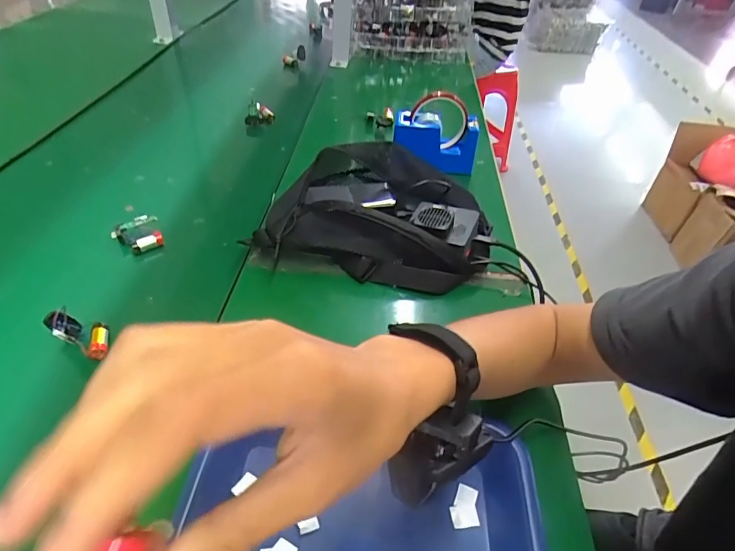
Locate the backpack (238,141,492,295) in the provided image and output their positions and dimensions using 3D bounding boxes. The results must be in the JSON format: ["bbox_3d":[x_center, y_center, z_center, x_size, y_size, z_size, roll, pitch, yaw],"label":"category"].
[{"bbox_3d":[0.020,-0.076,0.551,0.264,0.100,0.191,19,44,13],"label":"backpack"}]

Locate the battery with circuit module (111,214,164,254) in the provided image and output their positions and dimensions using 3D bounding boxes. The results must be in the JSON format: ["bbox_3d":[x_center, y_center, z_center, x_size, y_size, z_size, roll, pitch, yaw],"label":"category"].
[{"bbox_3d":[-0.285,-0.050,0.553,0.052,0.020,0.052,-23,51,-28],"label":"battery with circuit module"}]

